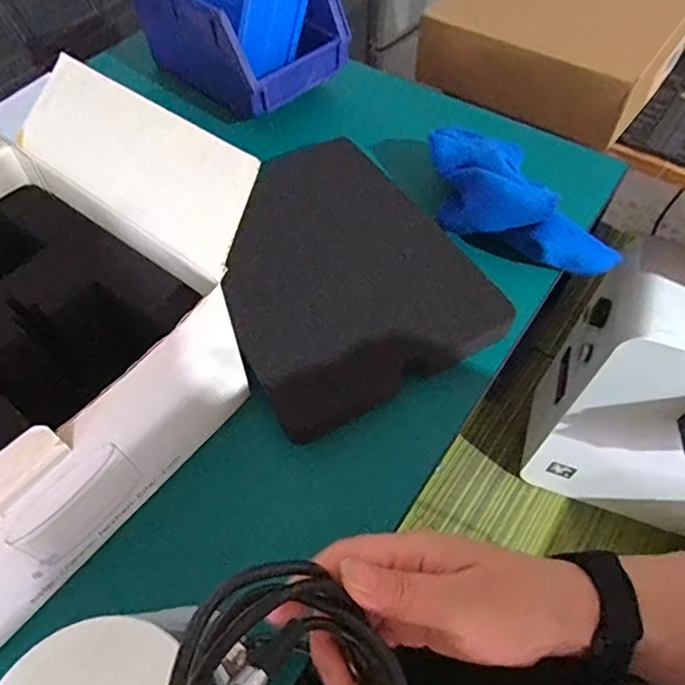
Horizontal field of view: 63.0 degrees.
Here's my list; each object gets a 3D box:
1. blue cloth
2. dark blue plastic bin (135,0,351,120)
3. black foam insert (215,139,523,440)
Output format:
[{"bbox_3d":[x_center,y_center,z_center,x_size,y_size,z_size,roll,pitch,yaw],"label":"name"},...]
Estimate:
[{"bbox_3d":[0.145,-0.129,0.498,0.083,0.056,0.204,-36,63,-22],"label":"blue cloth"},{"bbox_3d":[-0.107,-0.336,0.588,0.139,0.116,0.199,-39,64,-23],"label":"dark blue plastic bin"},{"bbox_3d":[-0.009,-0.064,0.462,0.194,0.031,0.241,-25,59,-16],"label":"black foam insert"}]

